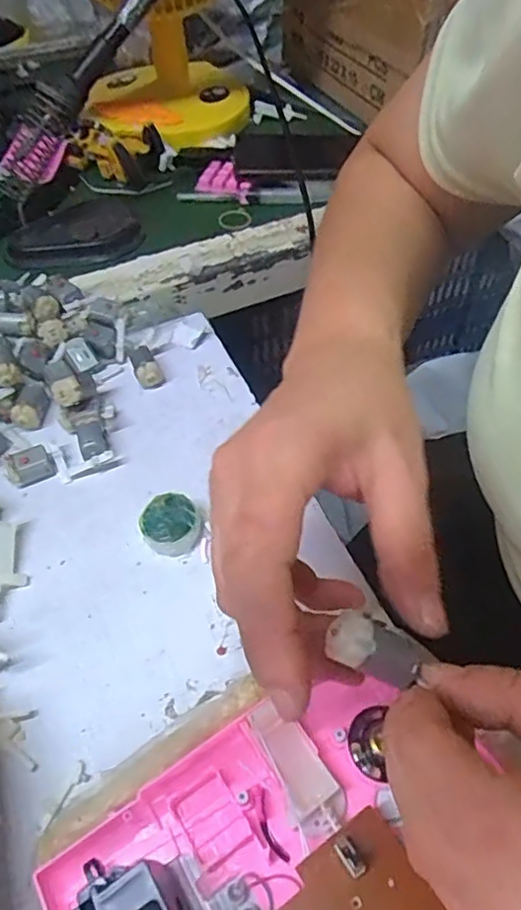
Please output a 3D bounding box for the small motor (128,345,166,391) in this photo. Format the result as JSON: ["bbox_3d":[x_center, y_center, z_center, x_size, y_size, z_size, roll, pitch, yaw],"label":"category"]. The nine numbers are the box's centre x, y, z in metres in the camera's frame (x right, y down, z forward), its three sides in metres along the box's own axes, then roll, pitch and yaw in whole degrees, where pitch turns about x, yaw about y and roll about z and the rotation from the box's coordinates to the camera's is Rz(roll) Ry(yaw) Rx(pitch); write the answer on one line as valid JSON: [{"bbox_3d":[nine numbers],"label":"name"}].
[{"bbox_3d":[-0.080,-0.062,0.423,0.019,0.019,0.028,-16,54,-11],"label":"small motor"}]

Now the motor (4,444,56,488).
[{"bbox_3d":[-0.141,0.006,0.371,0.027,0.016,0.017,-19,54,-12],"label":"motor"}]

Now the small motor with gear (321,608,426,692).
[{"bbox_3d":[0.035,0.061,0.189,0.028,0.015,0.016,29,53,-15],"label":"small motor with gear"}]

